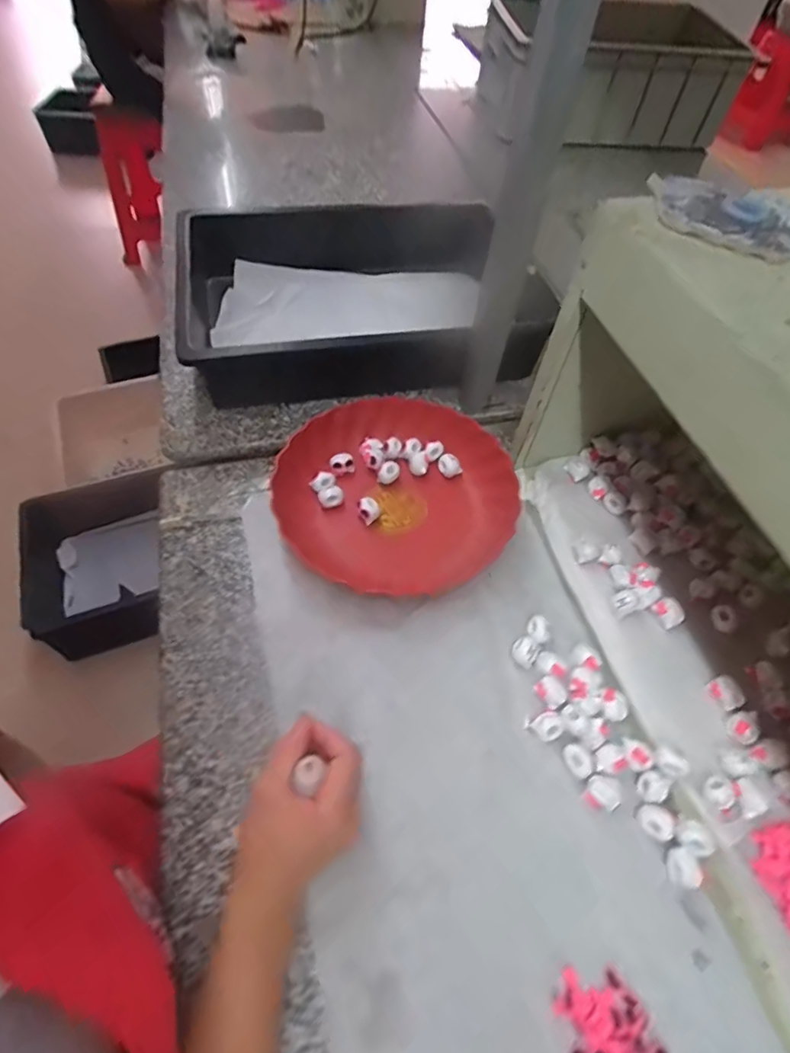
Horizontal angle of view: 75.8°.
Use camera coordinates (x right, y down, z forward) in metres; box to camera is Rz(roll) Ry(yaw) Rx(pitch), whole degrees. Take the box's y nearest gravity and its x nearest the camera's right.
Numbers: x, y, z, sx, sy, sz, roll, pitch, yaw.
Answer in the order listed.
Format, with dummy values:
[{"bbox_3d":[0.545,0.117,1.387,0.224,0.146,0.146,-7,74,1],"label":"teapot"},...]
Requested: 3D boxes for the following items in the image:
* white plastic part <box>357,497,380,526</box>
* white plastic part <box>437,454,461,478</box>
[{"bbox_3d":[-0.028,-0.014,0.534,0.022,0.027,0.022,-1,57,-6],"label":"white plastic part"},{"bbox_3d":[0.062,-0.069,0.574,0.021,0.015,0.025,-26,63,-20],"label":"white plastic part"}]

